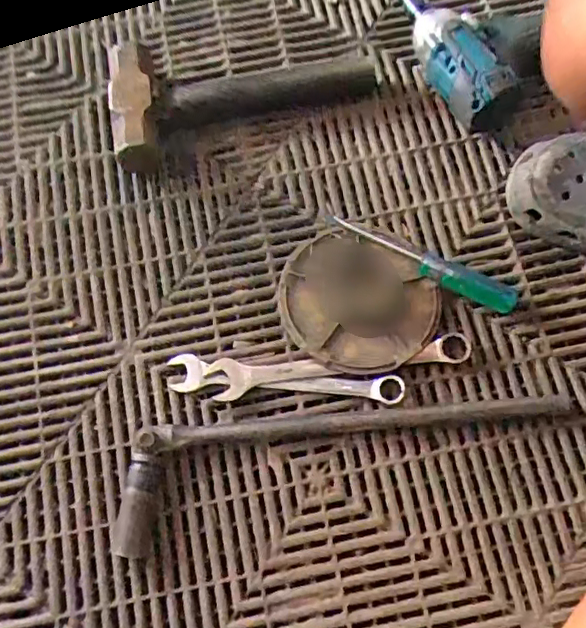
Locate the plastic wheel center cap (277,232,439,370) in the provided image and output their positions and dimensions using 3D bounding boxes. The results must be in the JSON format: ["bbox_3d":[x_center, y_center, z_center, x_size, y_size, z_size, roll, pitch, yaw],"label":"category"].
[{"bbox_3d":[0.055,-0.008,0.530,0.136,0.031,0.118,21,75,8],"label":"plastic wheel center cap"}]

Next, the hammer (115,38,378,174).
[{"bbox_3d":[-0.050,-0.231,0.582,0.262,0.061,0.125,-15,73,-3],"label":"hammer"}]

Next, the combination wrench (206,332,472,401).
[{"bbox_3d":[0.042,0.045,0.522,0.227,0.014,0.035,-6,73,0],"label":"combination wrench"}]

